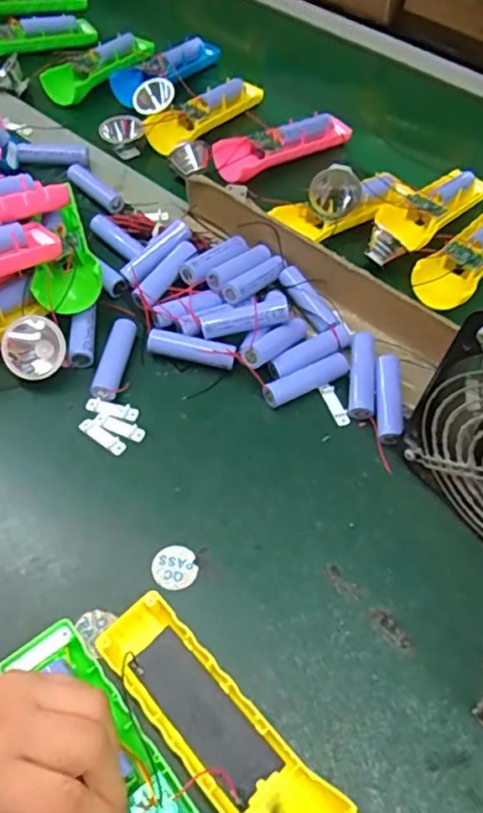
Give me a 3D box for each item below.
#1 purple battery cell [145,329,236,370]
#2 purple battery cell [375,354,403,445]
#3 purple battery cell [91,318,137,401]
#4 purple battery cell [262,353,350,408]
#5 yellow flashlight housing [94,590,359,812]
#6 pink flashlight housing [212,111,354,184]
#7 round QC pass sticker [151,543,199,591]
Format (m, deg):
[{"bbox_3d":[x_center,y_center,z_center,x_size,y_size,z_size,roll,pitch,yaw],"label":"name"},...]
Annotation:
[{"bbox_3d":[-0.038,-0.041,0.440,0.066,0.021,0.018,10,57,4],"label":"purple battery cell"},{"bbox_3d":[0.105,-0.005,0.424,0.018,0.016,0.069,5,57,1],"label":"purple battery cell"},{"bbox_3d":[-0.095,-0.036,0.439,0.017,0.013,0.071,9,57,3],"label":"purple battery cell"},{"bbox_3d":[0.048,-0.019,0.432,0.068,0.015,0.016,-24,61,-17],"label":"purple battery cell"},{"bbox_3d":[-0.012,0.168,0.299,0.046,0.026,0.154,-38,67,-24],"label":"yellow flashlight housing"},{"bbox_3d":[0.040,-0.267,0.597,0.155,0.029,0.042,-32,64,-21],"label":"pink flashlight housing"},{"bbox_3d":[-0.041,0.099,0.360,0.026,0.004,0.026,2,62,-4],"label":"round QC pass sticker"}]

